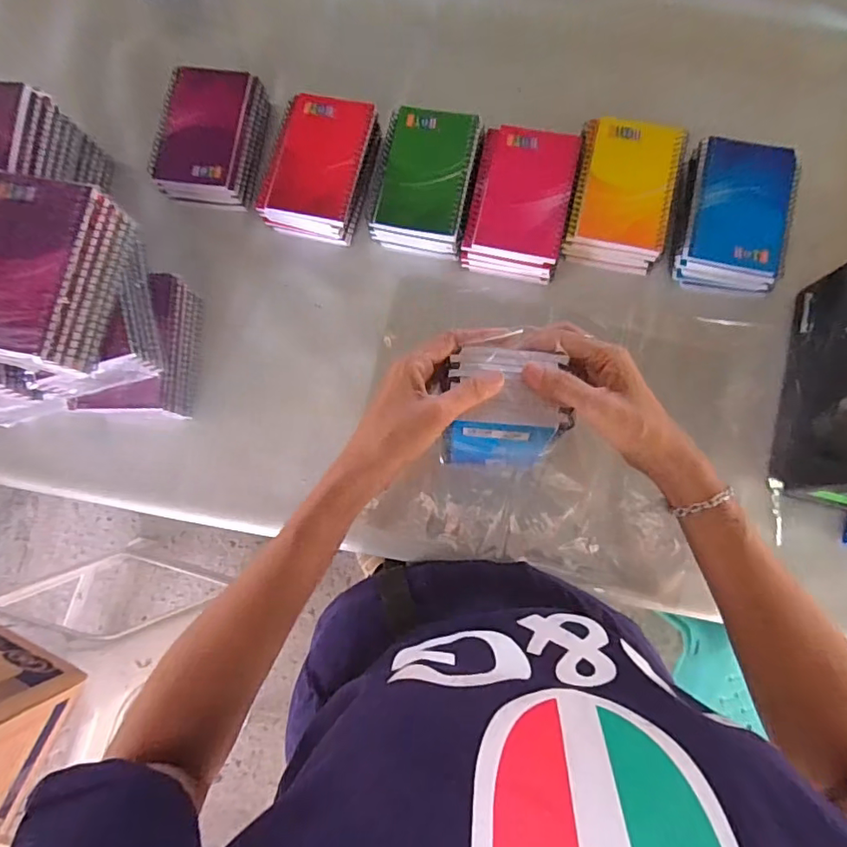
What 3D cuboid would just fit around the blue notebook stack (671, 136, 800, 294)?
[{"bbox_3d":[0.304,-0.202,0.514,0.099,0.045,0.138,11,82,4],"label":"blue notebook stack"}]

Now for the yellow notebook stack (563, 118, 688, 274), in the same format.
[{"bbox_3d":[0.198,-0.226,0.521,0.100,0.045,0.139,10,82,4],"label":"yellow notebook stack"}]

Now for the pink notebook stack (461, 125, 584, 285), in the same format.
[{"bbox_3d":[0.097,-0.220,0.527,0.094,0.047,0.141,12,82,5],"label":"pink notebook stack"}]

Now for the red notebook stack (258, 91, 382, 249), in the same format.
[{"bbox_3d":[-0.106,-0.259,0.537,0.096,0.048,0.135,16,82,5],"label":"red notebook stack"}]

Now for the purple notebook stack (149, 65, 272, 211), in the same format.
[{"bbox_3d":[-0.223,-0.301,0.552,0.102,0.038,0.136,8,82,4],"label":"purple notebook stack"}]

